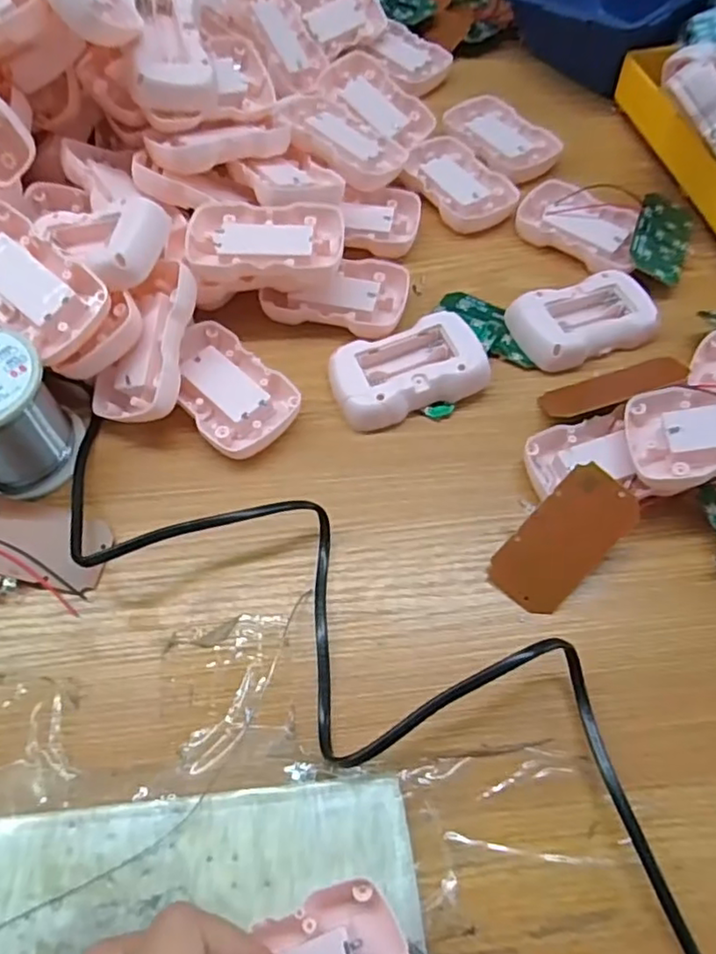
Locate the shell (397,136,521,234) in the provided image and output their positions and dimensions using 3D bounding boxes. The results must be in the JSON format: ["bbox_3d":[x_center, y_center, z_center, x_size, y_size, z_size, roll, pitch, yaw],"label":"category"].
[{"bbox_3d":[0.069,-0.208,0.442,0.056,0.020,0.087,-32,66,-17],"label":"shell"}]

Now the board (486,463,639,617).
[{"bbox_3d":[0.100,0.030,0.299,0.038,0.004,0.075,43,90,9],"label":"board"}]

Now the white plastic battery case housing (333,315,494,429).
[{"bbox_3d":[0.028,-0.060,0.351,0.084,0.026,0.051,-18,62,-11],"label":"white plastic battery case housing"}]

